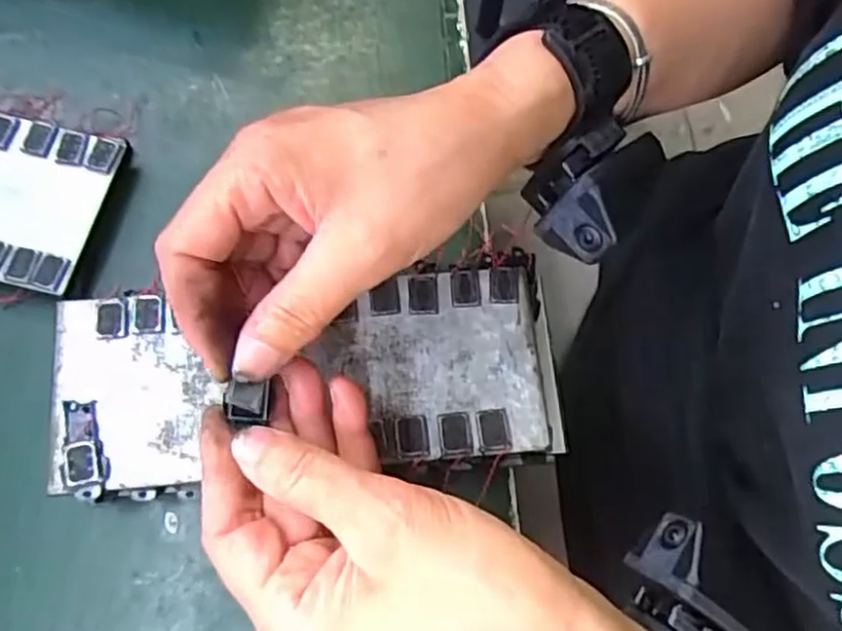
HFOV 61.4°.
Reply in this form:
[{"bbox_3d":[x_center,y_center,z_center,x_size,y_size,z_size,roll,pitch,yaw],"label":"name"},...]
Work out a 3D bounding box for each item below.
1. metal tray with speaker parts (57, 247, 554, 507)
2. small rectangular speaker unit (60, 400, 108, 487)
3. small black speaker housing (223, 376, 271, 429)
[{"bbox_3d":[-0.046,0.027,0.301,0.207,0.015,0.089,-8,73,-4],"label":"metal tray with speaker parts"},{"bbox_3d":[-0.135,0.051,0.284,0.016,0.006,0.034,-9,73,-5],"label":"small rectangular speaker unit"},{"bbox_3d":[-0.059,0.029,0.244,0.014,0.013,0.013,0,72,-2],"label":"small black speaker housing"}]

